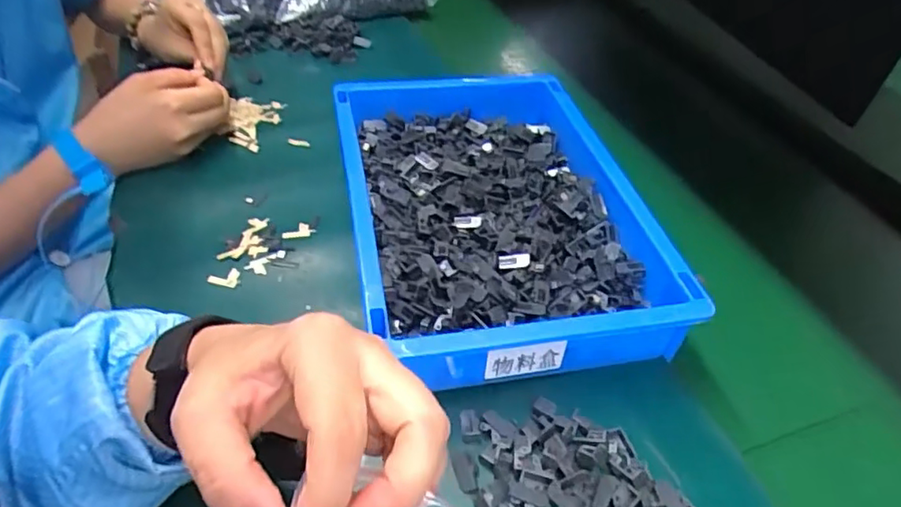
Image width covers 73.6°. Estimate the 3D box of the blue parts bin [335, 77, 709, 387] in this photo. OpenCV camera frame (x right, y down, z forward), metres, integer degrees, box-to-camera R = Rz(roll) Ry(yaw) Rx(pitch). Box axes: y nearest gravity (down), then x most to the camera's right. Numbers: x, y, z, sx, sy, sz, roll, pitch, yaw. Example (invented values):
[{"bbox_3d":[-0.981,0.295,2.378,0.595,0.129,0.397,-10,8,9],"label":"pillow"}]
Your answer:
[{"bbox_3d":[0.028,-0.032,0.475,0.208,0.073,0.308,-7,45,-11],"label":"blue parts bin"}]

